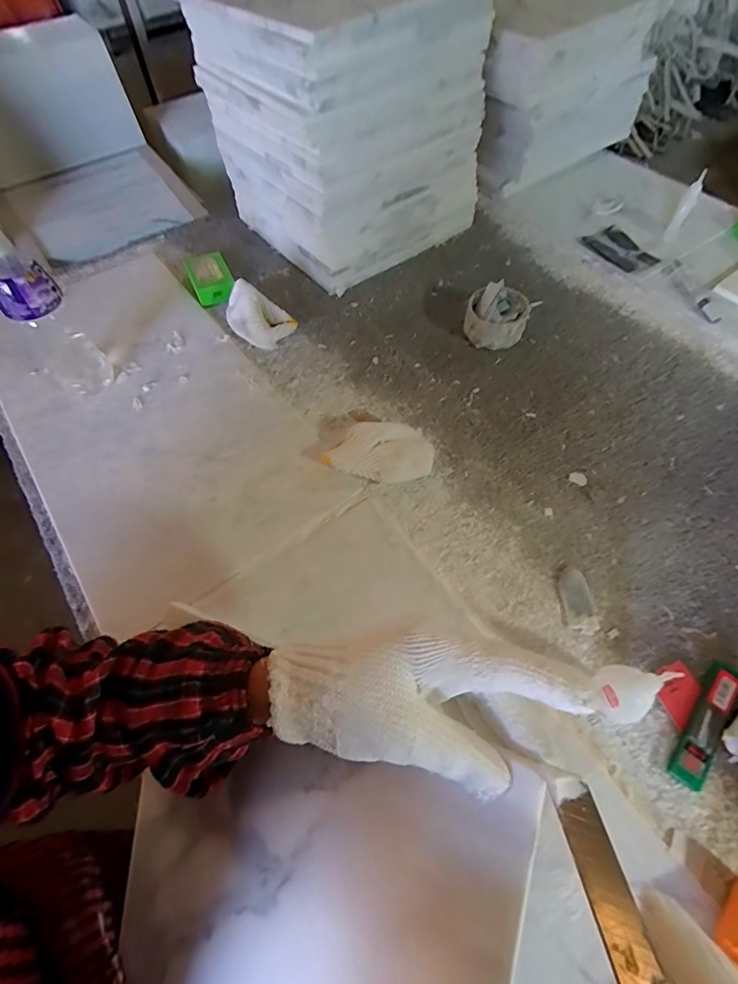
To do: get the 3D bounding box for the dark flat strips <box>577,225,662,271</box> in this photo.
[{"bbox_3d":[0.412,-0.399,0.755,0.064,0.011,0.113,-25,61,-11],"label":"dark flat strips"}]

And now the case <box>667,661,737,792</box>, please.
[{"bbox_3d":[0.300,0.202,0.407,0.026,0.015,0.118,35,67,22],"label":"case"}]

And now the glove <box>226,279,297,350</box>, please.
[{"bbox_3d":[-0.164,-0.253,0.670,0.102,0.057,0.059,30,65,20],"label":"glove"}]

